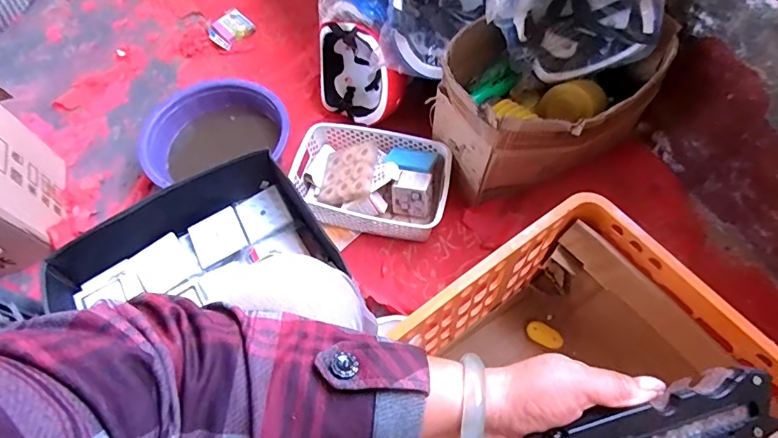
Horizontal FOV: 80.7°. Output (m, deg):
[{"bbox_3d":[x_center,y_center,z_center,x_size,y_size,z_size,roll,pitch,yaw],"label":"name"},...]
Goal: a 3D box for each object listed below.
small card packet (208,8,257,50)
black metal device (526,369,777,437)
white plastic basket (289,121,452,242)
[{"bbox_3d":[-0.417,-0.501,1.207,0.106,0.019,0.087,-43,86,-9],"label":"small card packet"},{"bbox_3d":[0.164,0.136,0.284,0.160,0.024,0.047,-16,60,-9],"label":"black metal device"},{"bbox_3d":[-0.034,-0.079,0.907,0.296,0.088,0.208,7,63,7],"label":"white plastic basket"}]

